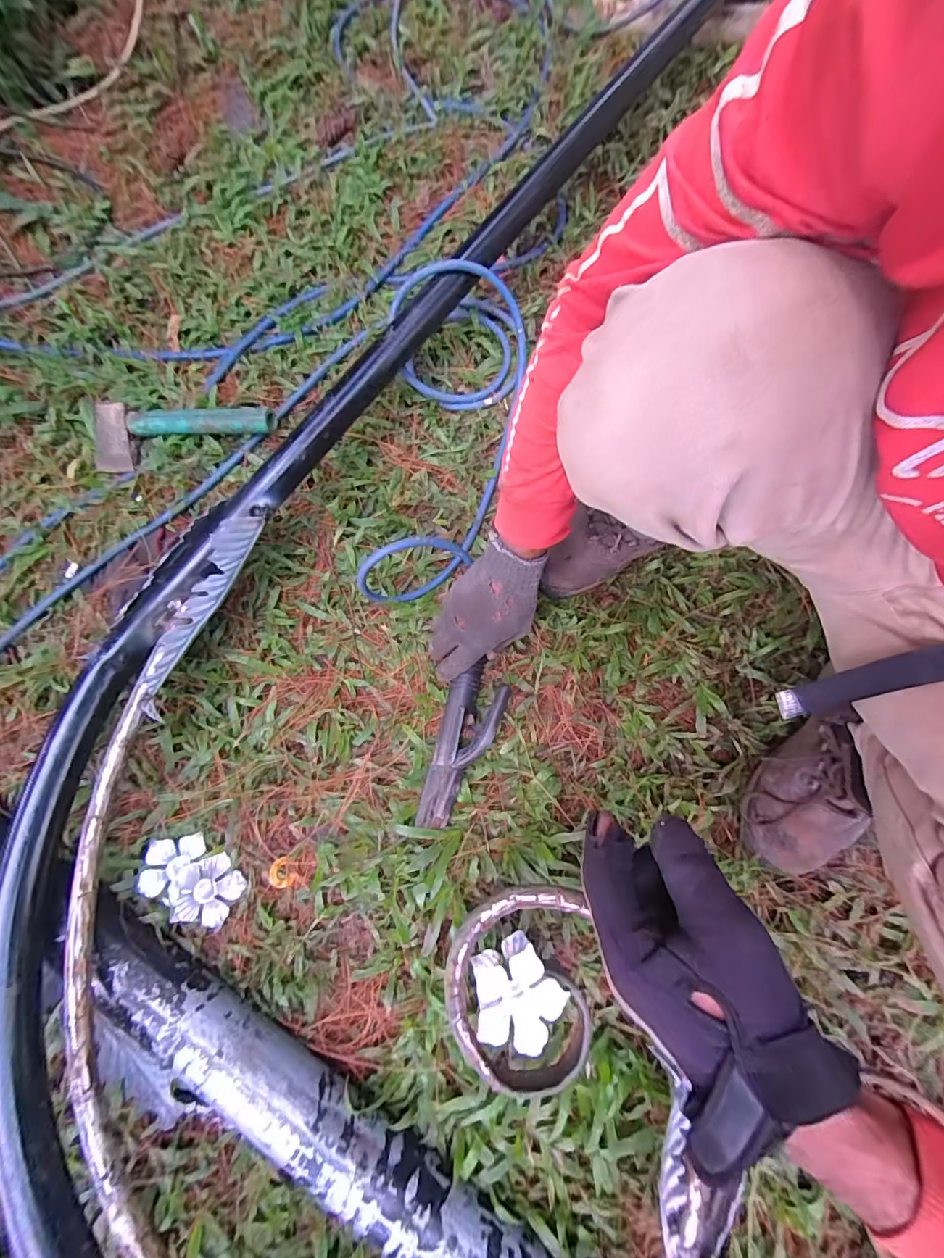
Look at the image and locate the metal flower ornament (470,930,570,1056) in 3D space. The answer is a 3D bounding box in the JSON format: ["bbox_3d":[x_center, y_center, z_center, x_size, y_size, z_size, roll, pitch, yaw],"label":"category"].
[{"bbox_3d":[0.042,0.328,0.425,0.076,0.045,0.072,-1,75,4],"label":"metal flower ornament"}]

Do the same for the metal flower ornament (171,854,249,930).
[{"bbox_3d":[-0.300,0.294,0.534,0.076,0.009,0.070,9,76,4],"label":"metal flower ornament"}]

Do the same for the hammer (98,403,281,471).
[{"bbox_3d":[-0.413,-0.283,0.665,0.270,0.041,0.091,-3,75,4],"label":"hammer"}]

